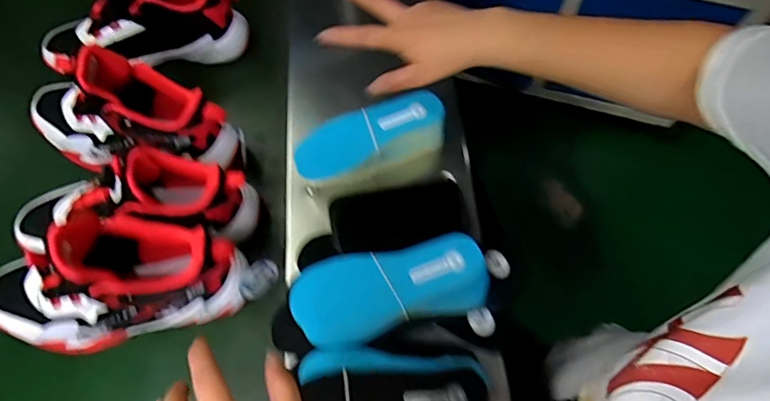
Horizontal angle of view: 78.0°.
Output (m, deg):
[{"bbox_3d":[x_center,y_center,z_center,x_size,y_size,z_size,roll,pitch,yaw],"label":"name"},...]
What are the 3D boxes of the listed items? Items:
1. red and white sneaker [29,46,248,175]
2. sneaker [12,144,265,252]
[{"bbox_3d":[-0.333,-0.106,0.592,0.297,0.151,0.094,9,65,5],"label":"red and white sneaker"},{"bbox_3d":[-0.299,-0.009,0.549,0.279,0.134,0.096,-1,65,0],"label":"sneaker"}]

